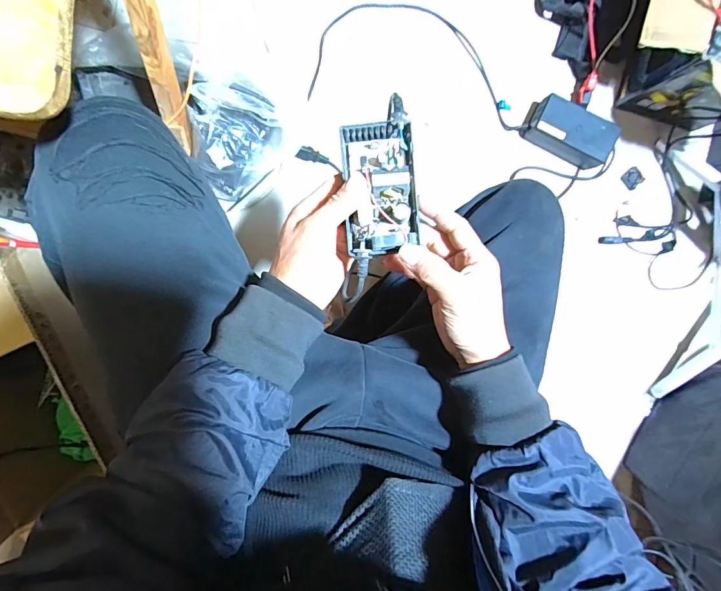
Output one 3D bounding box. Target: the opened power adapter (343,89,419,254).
[{"bbox_3d":[0.019,-0.106,0.374,0.068,0.034,0.139,-1,84,-5],"label":"opened power adapter"}]

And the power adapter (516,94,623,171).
[{"bbox_3d":[0.426,-0.329,0.807,0.176,0.065,0.080,26,93,-7],"label":"power adapter"}]

